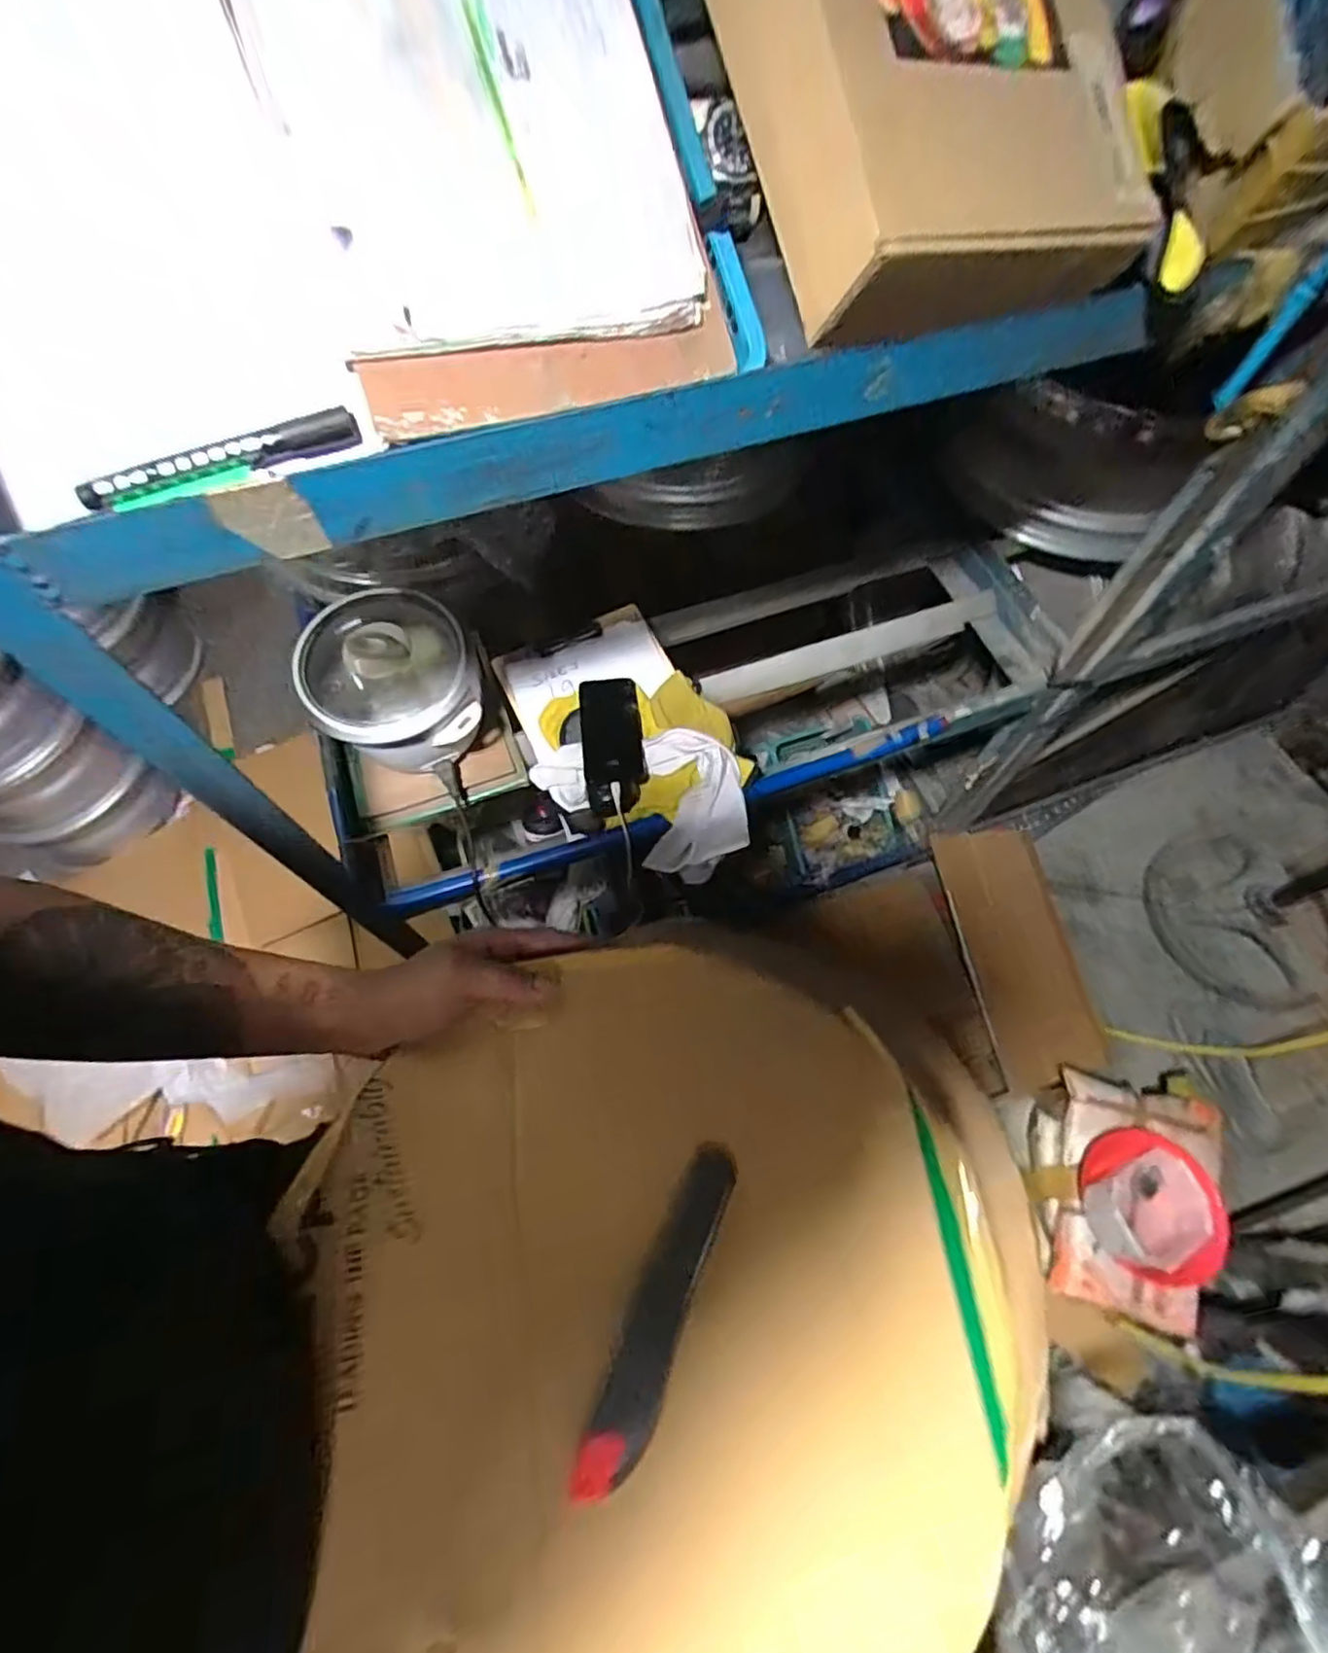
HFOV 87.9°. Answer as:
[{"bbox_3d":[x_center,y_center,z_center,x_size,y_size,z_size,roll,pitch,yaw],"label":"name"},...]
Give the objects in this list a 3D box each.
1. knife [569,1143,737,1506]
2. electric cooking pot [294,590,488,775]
[{"bbox_3d":[0.000,0.252,0.363,0.029,0.026,0.161,21,66,10],"label":"knife"},{"bbox_3d":[-0.319,-0.170,0.822,0.186,0.154,0.195,0,64,0],"label":"electric cooking pot"}]

